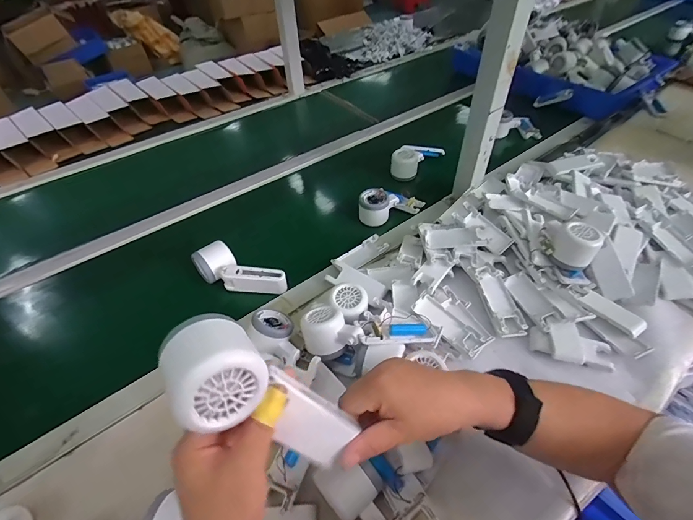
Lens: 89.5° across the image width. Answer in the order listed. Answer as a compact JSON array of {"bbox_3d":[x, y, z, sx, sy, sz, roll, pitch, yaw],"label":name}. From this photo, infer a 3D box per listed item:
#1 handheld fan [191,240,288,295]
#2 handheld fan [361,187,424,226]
[{"bbox_3d":[-0.178,0.019,0.594,0.158,0.047,0.056,20,50,4],"label":"handheld fan"},{"bbox_3d":[0.091,-0.109,0.721,0.136,0.073,0.054,-14,48,-11],"label":"handheld fan"}]

